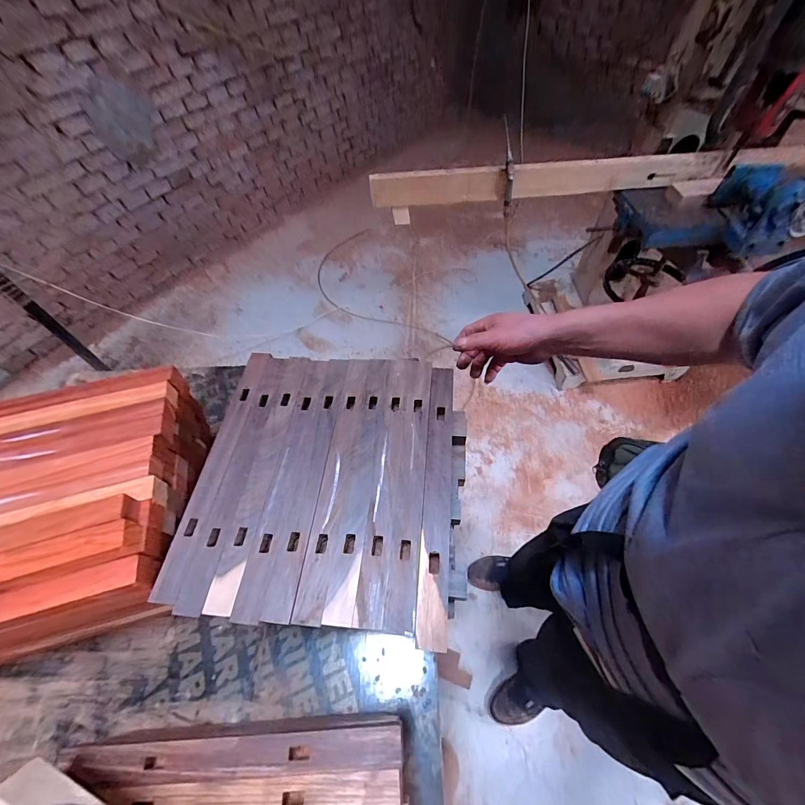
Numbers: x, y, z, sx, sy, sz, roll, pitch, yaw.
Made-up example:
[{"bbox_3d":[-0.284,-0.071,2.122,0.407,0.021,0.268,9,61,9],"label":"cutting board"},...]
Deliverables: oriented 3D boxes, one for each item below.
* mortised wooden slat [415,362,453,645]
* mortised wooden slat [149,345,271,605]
[{"bbox_3d":[0.041,0.091,0.428,0.030,0.012,0.322,4,57,4],"label":"mortised wooden slat"},{"bbox_3d":[-0.228,0.067,0.465,0.035,0.016,0.322,5,57,4],"label":"mortised wooden slat"}]

